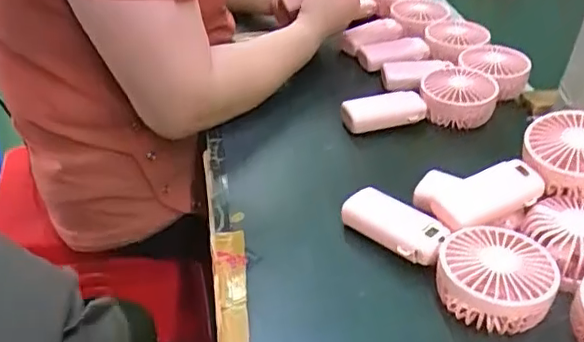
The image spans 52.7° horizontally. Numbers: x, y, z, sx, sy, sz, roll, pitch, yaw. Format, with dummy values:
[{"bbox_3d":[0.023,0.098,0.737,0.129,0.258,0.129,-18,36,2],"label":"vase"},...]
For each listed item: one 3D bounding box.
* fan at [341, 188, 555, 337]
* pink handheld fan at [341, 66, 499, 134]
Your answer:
[{"bbox_3d":[0.129,0.063,0.491,0.084,0.044,0.182,-24,45,-32],"label":"fan"},{"bbox_3d":[0.146,-0.081,0.679,0.169,0.046,0.076,-12,40,-20],"label":"pink handheld fan"}]

